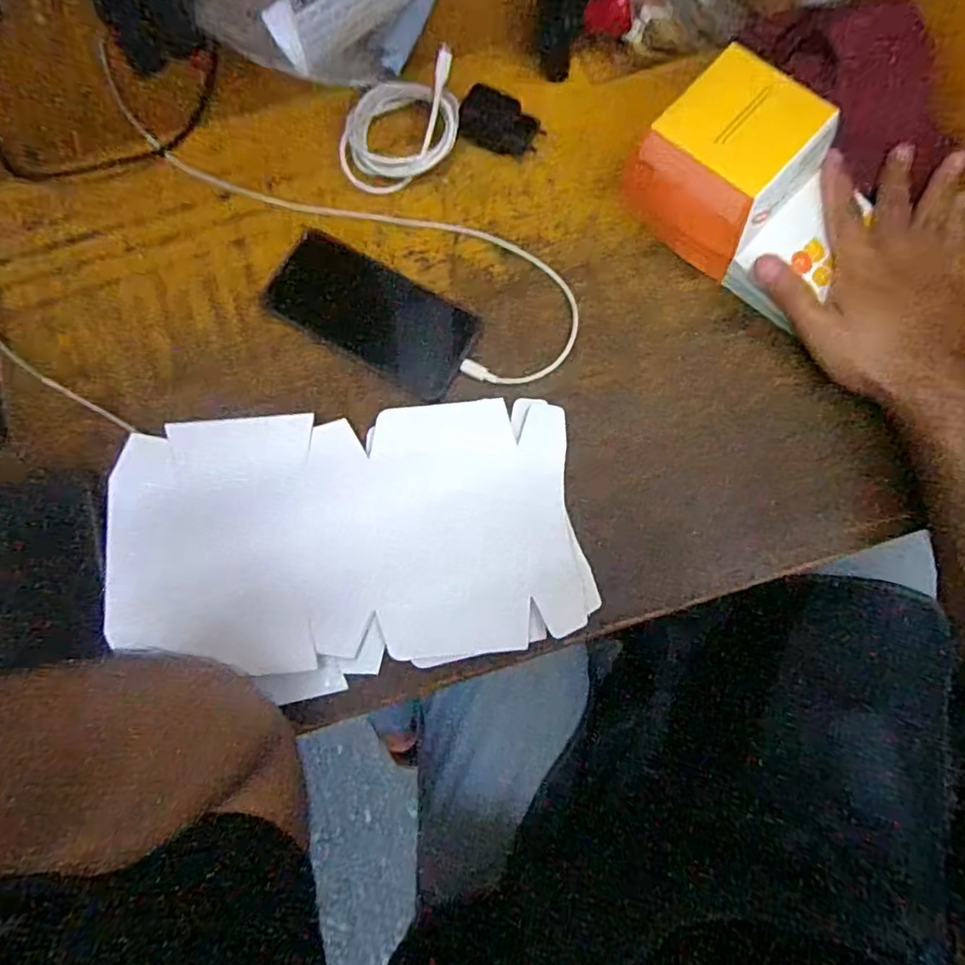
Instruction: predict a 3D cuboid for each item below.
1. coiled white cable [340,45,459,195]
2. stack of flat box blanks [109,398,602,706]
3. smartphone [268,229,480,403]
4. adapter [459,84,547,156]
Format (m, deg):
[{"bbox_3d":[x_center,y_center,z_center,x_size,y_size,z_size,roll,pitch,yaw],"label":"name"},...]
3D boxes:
[{"bbox_3d":[-0.066,-0.289,0.486,0.115,0.037,0.076,-32,79,-6],"label":"coiled white cable"},{"bbox_3d":[-0.092,0.039,0.425,0.312,0.019,0.186,-8,78,0],"label":"stack of flat box blanks"},{"bbox_3d":[-0.085,-0.131,0.472,0.161,0.007,0.075,30,80,7],"label":"smartphone"},{"bbox_3d":[0.015,-0.286,0.484,0.062,0.025,0.035,16,79,5],"label":"adapter"}]

